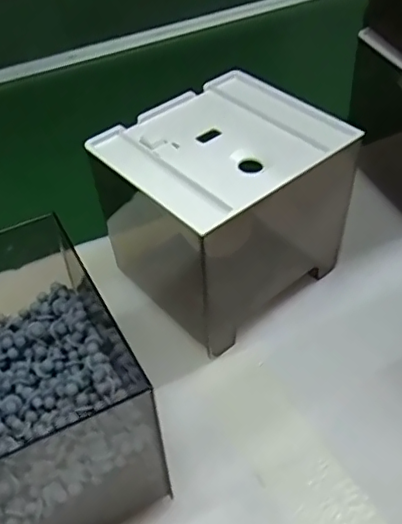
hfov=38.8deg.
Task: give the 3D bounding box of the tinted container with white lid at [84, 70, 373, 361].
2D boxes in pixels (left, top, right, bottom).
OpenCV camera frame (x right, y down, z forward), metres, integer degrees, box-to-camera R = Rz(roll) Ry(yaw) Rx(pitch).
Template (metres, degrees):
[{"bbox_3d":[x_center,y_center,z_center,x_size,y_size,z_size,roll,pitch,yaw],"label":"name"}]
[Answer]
[{"bbox_3d":[0.018,-0.045,0.467,0.157,0.138,0.134,-32,50,-23],"label":"tinted container with white lid"}]

